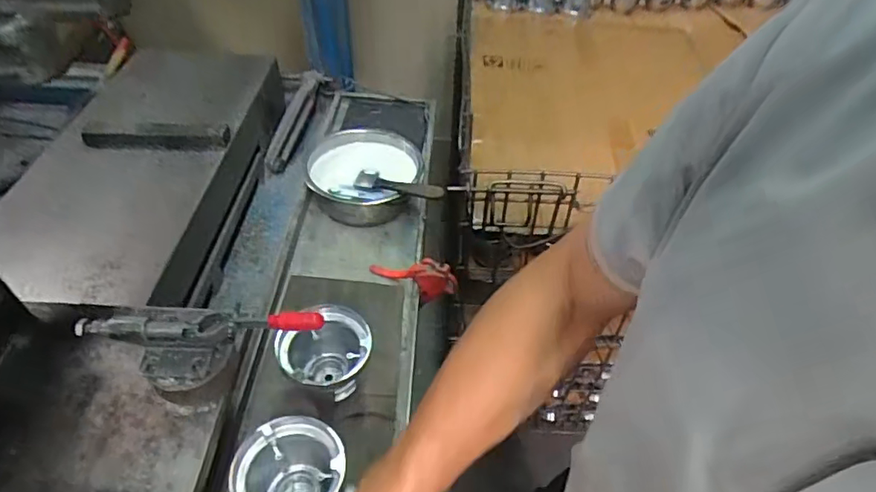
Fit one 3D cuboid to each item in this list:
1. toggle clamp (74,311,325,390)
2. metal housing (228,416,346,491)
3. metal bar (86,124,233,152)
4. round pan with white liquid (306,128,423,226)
[{"bbox_3d":[-0.182,0.078,0.410,0.185,0.057,0.044,3,45,1],"label":"toggle clamp"},{"bbox_3d":[-0.132,0.218,0.490,0.095,0.087,0.084,-27,52,-25],"label":"metal housing"},{"bbox_3d":[-0.400,-0.150,0.758,0.199,0.017,0.028,-1,45,-3],"label":"metal bar"},{"bbox_3d":[-0.107,-0.100,0.789,0.163,0.073,0.151,-1,45,-2],"label":"round pan with white liquid"}]

